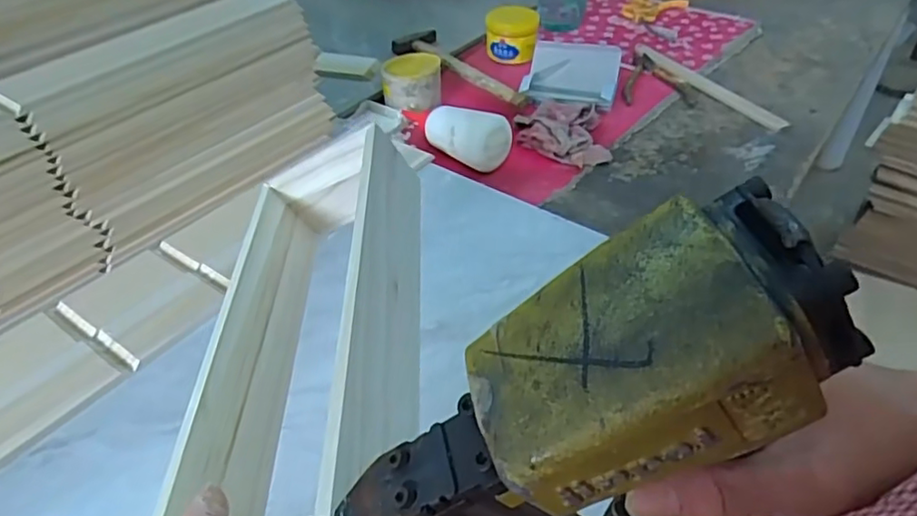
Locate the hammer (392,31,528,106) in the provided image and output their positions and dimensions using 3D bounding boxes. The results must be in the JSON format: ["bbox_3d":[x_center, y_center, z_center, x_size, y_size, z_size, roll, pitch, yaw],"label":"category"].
[{"bbox_3d":[-0.008,-0.264,0.866,0.070,0.027,0.250,-22,46,-23],"label":"hammer"}]

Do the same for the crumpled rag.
[{"bbox_3d":[0.125,-0.155,0.747,0.106,0.028,0.114,-1,42,0],"label":"crumpled rag"}]

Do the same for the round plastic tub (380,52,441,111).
[{"bbox_3d":[-0.062,-0.230,0.811,0.077,0.050,0.062,-2,42,-2],"label":"round plastic tub"}]

